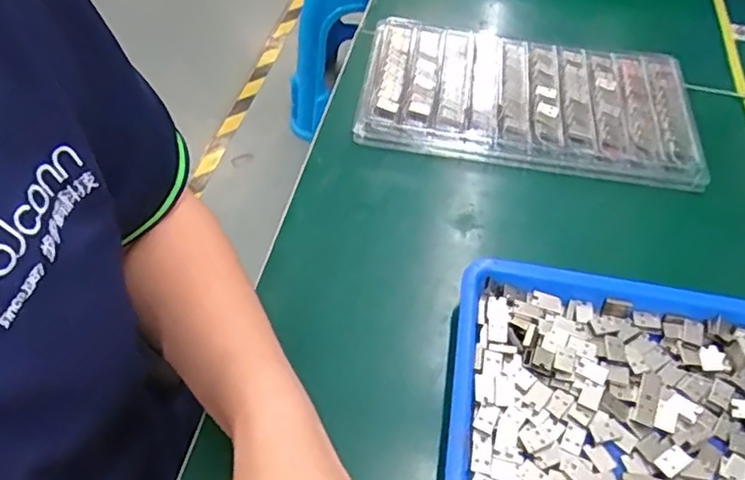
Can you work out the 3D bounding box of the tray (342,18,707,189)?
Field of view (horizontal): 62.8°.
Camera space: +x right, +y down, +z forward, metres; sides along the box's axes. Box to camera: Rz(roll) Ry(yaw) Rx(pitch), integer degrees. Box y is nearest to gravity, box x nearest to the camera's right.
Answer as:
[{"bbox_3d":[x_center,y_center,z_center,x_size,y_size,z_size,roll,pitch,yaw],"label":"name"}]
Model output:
[{"bbox_3d":[0.142,-0.128,0.561,0.299,0.035,0.172,10,50,7],"label":"tray"}]

